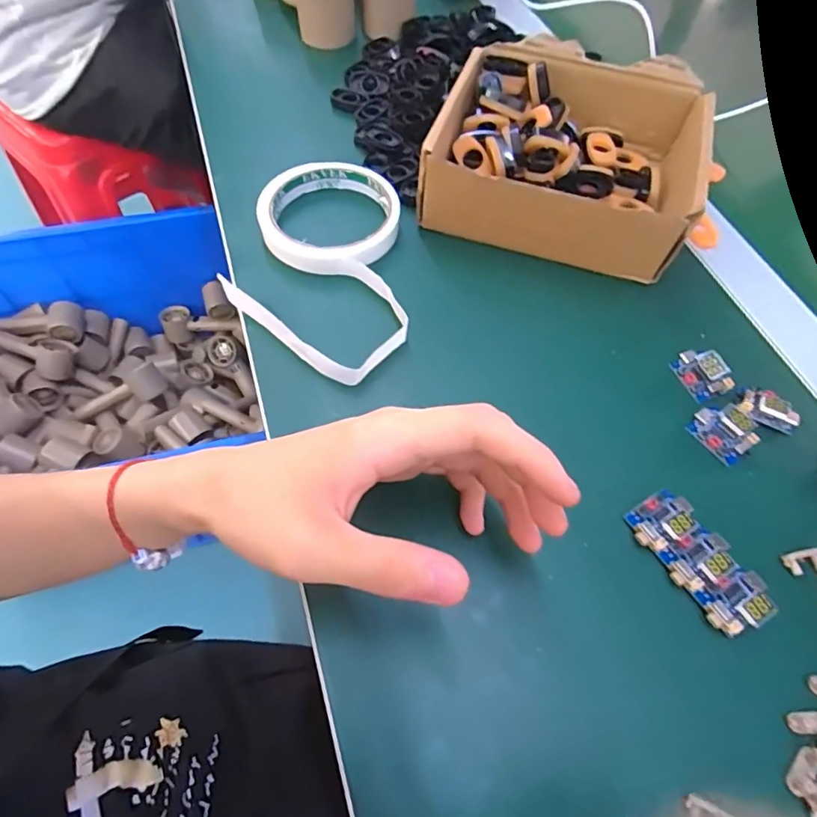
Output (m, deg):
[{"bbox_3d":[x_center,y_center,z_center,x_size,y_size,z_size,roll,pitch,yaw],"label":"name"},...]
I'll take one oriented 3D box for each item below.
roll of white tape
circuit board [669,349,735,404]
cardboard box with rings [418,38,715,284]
[{"bbox_3d":[-0.057,-0.091,0.328,0.105,0.016,0.173,-2,59,-4],"label":"roll of white tape"},{"bbox_3d":[0.166,-0.022,0.296,0.021,0.015,0.030,-18,62,-14],"label":"circuit board"},{"bbox_3d":[0.108,-0.174,0.351,0.161,0.052,0.153,20,60,9],"label":"cardboard box with rings"}]

